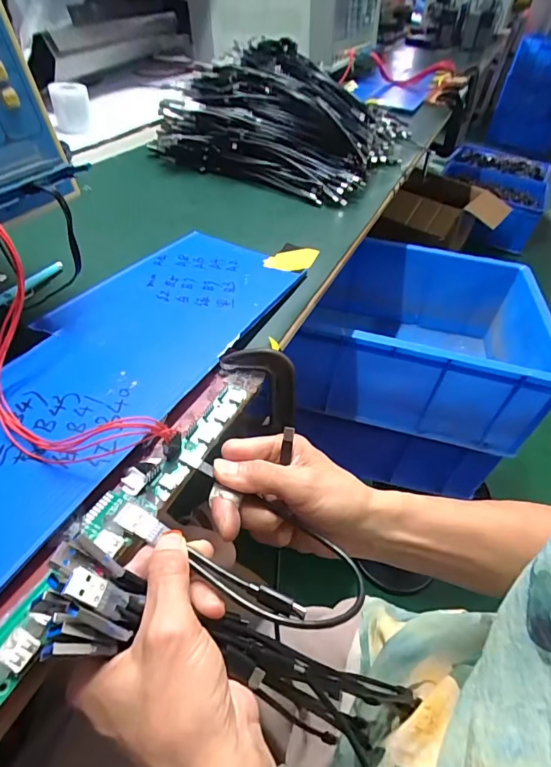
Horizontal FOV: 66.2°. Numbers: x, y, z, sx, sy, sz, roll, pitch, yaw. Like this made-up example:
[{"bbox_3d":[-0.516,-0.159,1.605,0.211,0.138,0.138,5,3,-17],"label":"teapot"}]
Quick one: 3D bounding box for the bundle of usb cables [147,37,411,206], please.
[{"bbox_3d":[0.025,-0.444,0.691,0.350,0.129,0.347,17,46,10],"label":"bundle of usb cables"}]

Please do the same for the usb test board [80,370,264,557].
[{"bbox_3d":[-0.059,0.040,0.276,0.030,0.009,0.155,26,47,18],"label":"usb test board"}]

